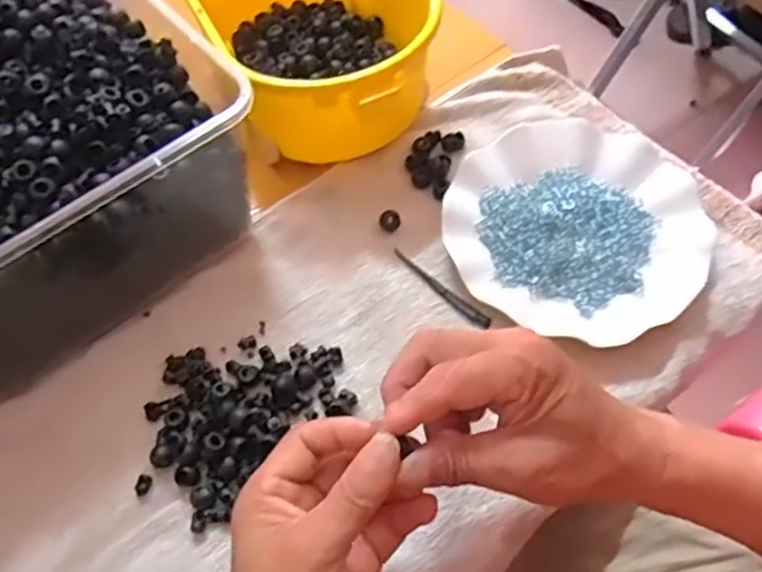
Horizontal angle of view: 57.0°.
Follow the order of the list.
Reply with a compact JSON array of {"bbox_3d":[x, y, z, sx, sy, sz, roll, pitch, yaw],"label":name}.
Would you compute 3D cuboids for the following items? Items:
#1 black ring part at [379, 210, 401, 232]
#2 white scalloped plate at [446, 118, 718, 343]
[{"bbox_3d":[0.007,-0.050,0.527,0.016,0.007,0.017,0,59,3],"label":"black ring part"},{"bbox_3d":[0.140,-0.046,0.507,0.178,0.025,0.181,-1,59,2],"label":"white scalloped plate"}]

